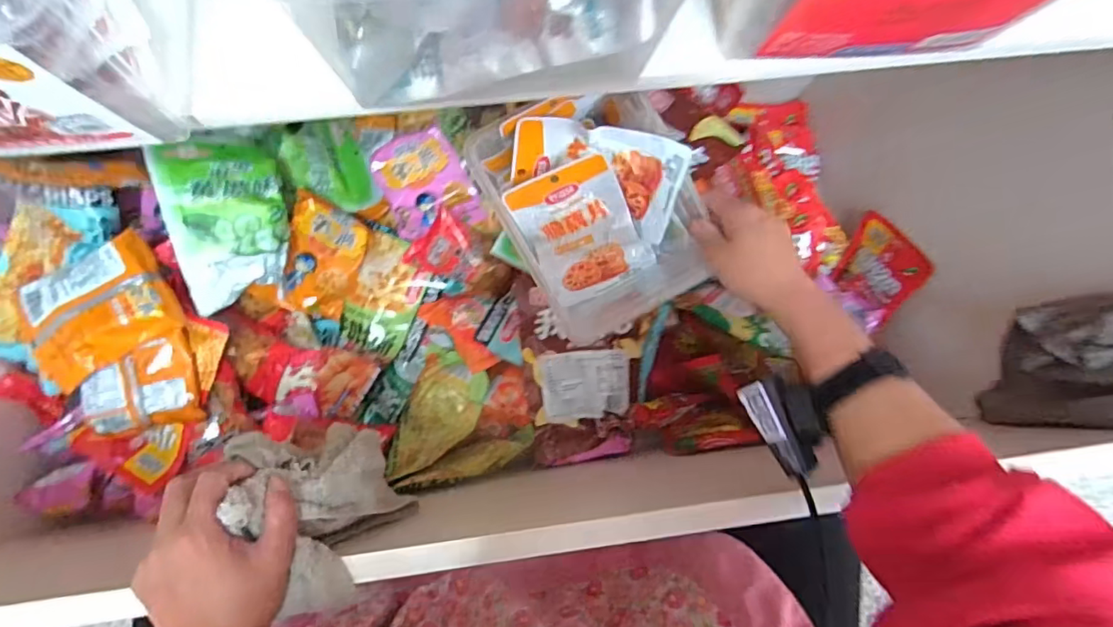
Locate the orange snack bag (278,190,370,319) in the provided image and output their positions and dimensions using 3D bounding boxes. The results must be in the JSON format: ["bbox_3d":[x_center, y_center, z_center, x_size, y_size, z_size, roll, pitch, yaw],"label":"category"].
[{"bbox_3d":[-0.318,-0.071,0.748,0.107,0.026,0.146,21,89,-43],"label":"orange snack bag"}]

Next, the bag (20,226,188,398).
[{"bbox_3d":[-0.521,-0.002,0.619,0.163,0.049,0.123,-32,85,-8],"label":"bag"}]

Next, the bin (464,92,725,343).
[{"bbox_3d":[0.039,-0.098,0.510,0.162,0.068,0.218,-23,122,7],"label":"bin"}]

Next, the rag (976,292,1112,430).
[{"bbox_3d":[0.506,0.047,0.526,0.044,0.203,0.120,-6,82,-5],"label":"rag"}]

